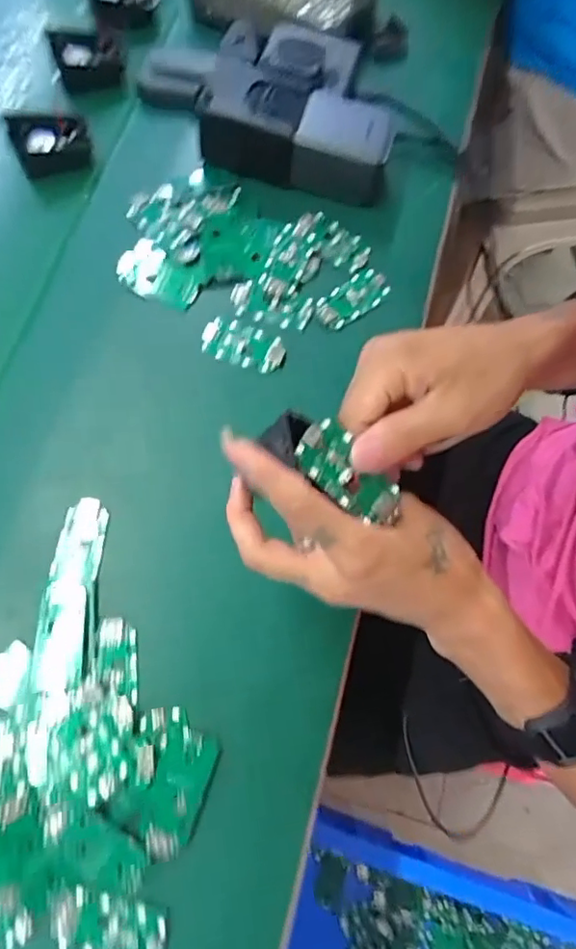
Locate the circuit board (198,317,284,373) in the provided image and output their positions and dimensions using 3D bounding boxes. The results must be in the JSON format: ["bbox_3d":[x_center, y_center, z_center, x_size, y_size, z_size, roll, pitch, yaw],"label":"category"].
[{"bbox_3d":[-0.035,-0.102,0.441,0.064,0.004,0.035,25,72,9],"label":"circuit board"}]

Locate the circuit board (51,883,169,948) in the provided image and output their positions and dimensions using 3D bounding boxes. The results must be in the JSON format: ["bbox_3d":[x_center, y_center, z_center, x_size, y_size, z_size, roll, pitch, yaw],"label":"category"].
[{"bbox_3d":[-0.103,0.262,0.323,0.066,0.009,0.035,16,70,6],"label":"circuit board"}]

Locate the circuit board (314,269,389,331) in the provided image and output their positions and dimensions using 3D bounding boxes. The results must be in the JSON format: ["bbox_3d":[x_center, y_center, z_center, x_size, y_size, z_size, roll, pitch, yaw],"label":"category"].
[{"bbox_3d":[0.052,-0.143,0.460,0.066,0.004,0.031,-40,74,-13],"label":"circuit board"}]

